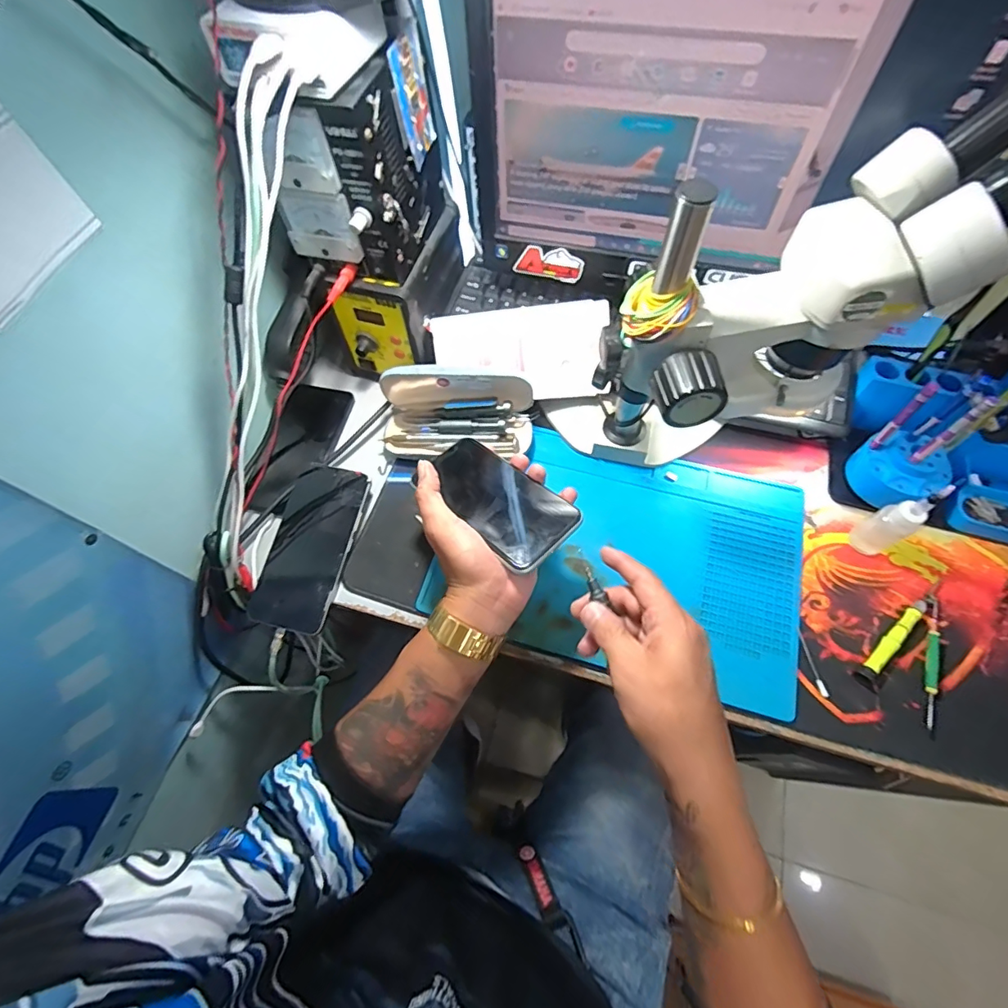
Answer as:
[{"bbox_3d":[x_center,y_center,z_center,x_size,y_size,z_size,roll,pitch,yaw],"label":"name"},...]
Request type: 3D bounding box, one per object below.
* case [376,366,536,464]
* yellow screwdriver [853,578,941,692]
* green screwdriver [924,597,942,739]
[{"bbox_3d":[-0.051,-0.097,0.523,0.160,0.063,0.080,3,64,4],"label":"case"},{"bbox_3d":[0.353,0.112,0.434,0.130,0.012,0.020,-40,69,-16],"label":"yellow screwdriver"},{"bbox_3d":[0.367,0.137,0.421,0.011,0.007,0.119,21,67,12],"label":"green screwdriver"}]

